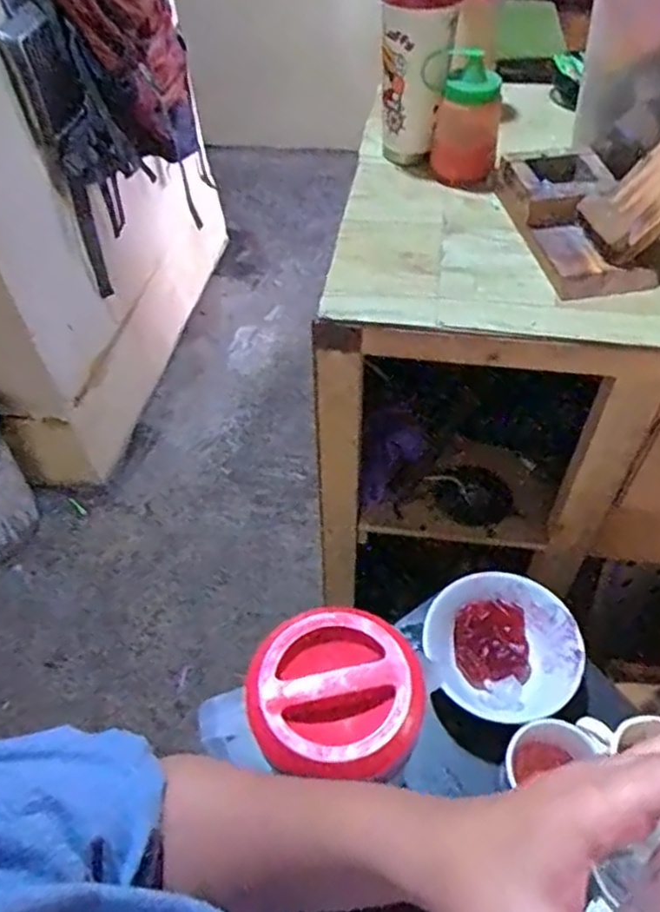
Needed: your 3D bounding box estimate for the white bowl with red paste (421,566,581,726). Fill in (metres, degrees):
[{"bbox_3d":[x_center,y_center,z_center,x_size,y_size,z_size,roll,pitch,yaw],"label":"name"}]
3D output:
[{"bbox_3d":[0.177,0.198,0.709,0.143,0.043,0.149,-2,51,2],"label":"white bowl with red paste"}]

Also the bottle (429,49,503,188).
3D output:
[{"bbox_3d":[0.149,-0.367,0.754,0.068,0.120,0.058,6,52,9],"label":"bottle"}]

